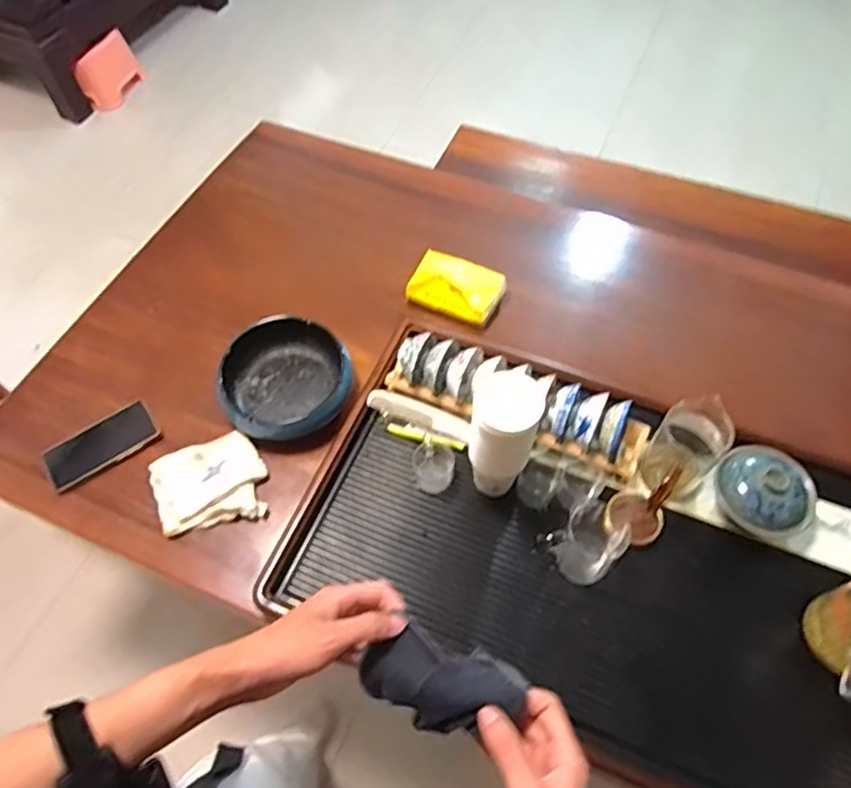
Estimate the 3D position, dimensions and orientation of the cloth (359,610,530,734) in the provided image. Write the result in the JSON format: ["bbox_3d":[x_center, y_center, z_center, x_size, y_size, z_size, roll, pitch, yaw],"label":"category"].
[{"bbox_3d":[0.012,0.221,0.476,0.122,0.039,0.062,20,61,12],"label":"cloth"}]

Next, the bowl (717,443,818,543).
[{"bbox_3d":[0.439,0.130,0.815,0.110,0.101,0.101,0,59,1],"label":"bowl"}]

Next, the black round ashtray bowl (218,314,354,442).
[{"bbox_3d":[-0.219,-0.019,0.984,0.198,0.087,0.195,0,59,1],"label":"black round ashtray bowl"}]

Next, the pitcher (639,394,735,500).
[{"bbox_3d":[0.343,0.070,0.818,0.090,0.119,0.080,-36,65,-19],"label":"pitcher"}]

